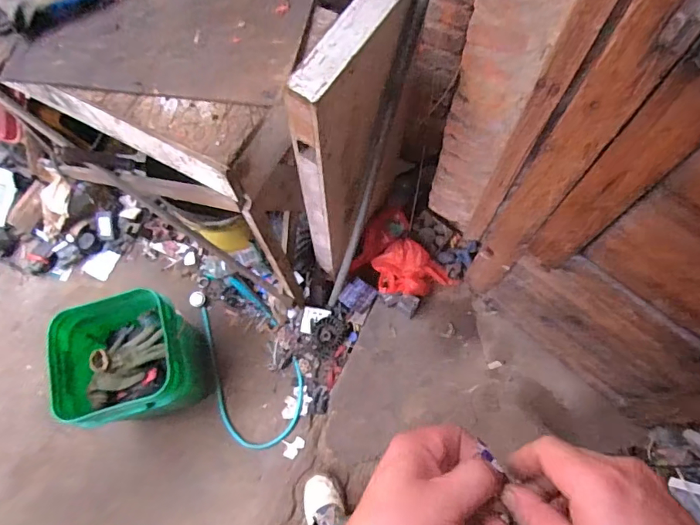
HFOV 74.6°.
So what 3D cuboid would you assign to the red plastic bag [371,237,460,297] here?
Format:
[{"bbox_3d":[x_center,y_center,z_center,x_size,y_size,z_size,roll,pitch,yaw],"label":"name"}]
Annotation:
[{"bbox_3d":[0.186,0.036,1.416,0.184,0.070,0.214,-42,73,-12],"label":"red plastic bag"}]

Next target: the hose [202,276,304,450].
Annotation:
[{"bbox_3d":[-0.329,0.296,1.461,0.282,0.046,0.590,-23,71,-6],"label":"hose"}]

